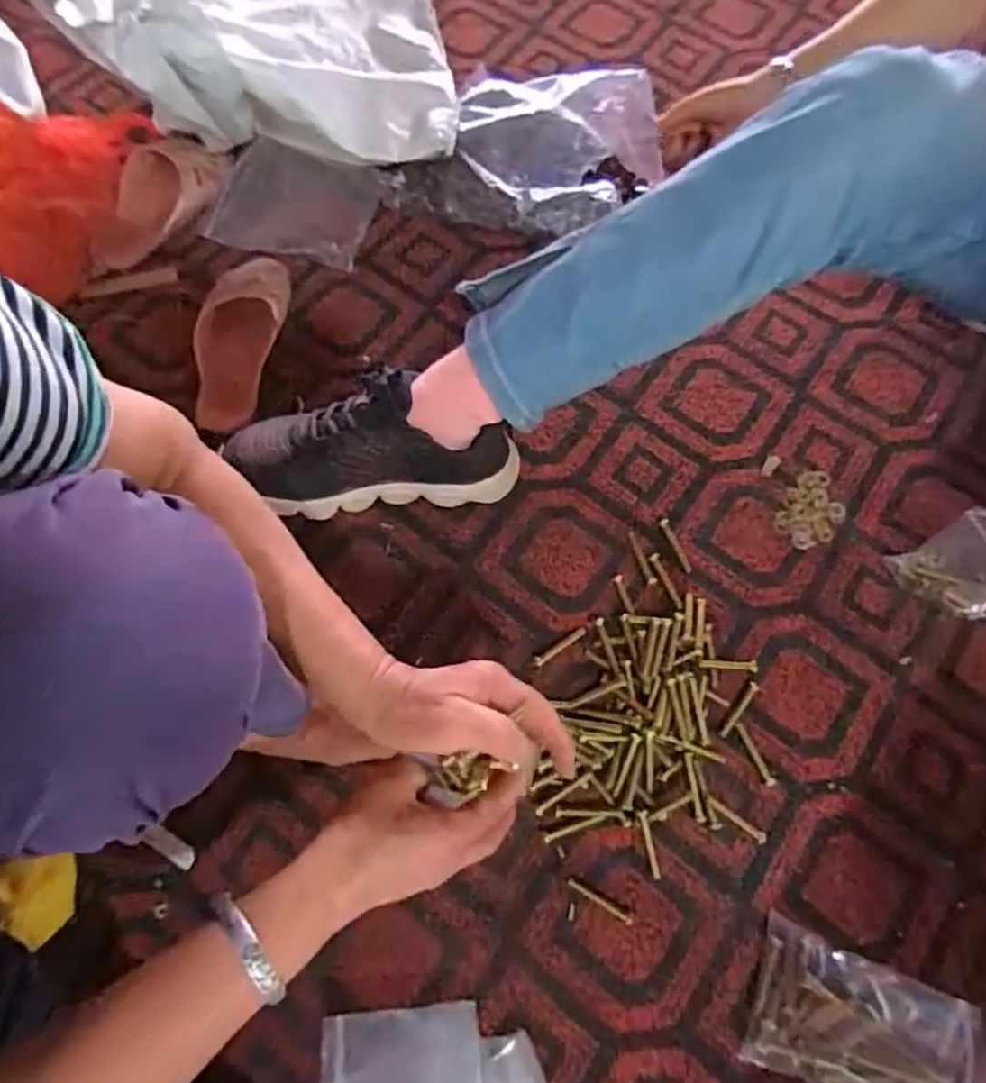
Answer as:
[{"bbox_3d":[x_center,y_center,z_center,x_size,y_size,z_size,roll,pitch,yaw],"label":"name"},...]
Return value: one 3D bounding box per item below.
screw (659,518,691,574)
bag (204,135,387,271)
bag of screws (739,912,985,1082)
[{"bbox_3d":[0.169,0.003,0.625,0.009,0.004,0.054,-21,70,-9],"label":"screw"},{"bbox_3d":[-0.221,-0.377,0.758,0.170,0.025,0.129,14,76,4],"label":"bag"},{"bbox_3d":[0.263,0.348,0.481,0.148,0.021,0.092,21,70,7],"label":"bag of screws"}]

